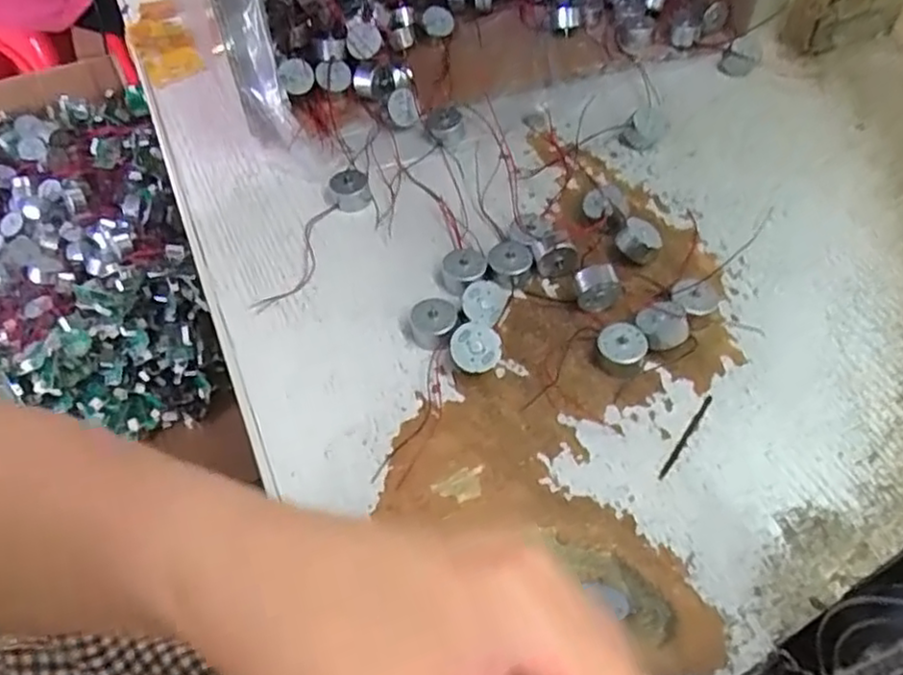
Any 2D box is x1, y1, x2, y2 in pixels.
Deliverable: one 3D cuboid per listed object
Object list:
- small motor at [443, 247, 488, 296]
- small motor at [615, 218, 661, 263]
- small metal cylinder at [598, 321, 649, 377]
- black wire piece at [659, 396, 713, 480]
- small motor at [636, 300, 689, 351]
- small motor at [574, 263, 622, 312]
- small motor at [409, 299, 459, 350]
[{"bbox_3d":[0.006,-0.037,0.372,0.023,0.010,0.023,11,54,10],"label":"small motor"},{"bbox_3d":[0.105,-0.054,0.383,0.022,0.017,0.023,19,56,16],"label":"small motor"},{"bbox_3d":[0.084,0.005,0.339,0.023,0.014,0.023,-1,52,1],"label":"small metal cylinder"},{"bbox_3d":[0.108,0.044,0.316,0.004,0.004,0.052,30,59,22],"label":"black wire piece"},{"bbox_3d":[0.104,-0.005,0.344,0.025,0.016,0.022,-14,53,-8],"label":"small motor"},{"bbox_3d":[0.076,-0.026,0.358,0.024,0.022,0.013,-2,52,0],"label":"small motor"},{"bbox_3d":[-0.009,-0.006,0.350,0.024,0.013,0.025,-1,52,1],"label":"small motor"}]

